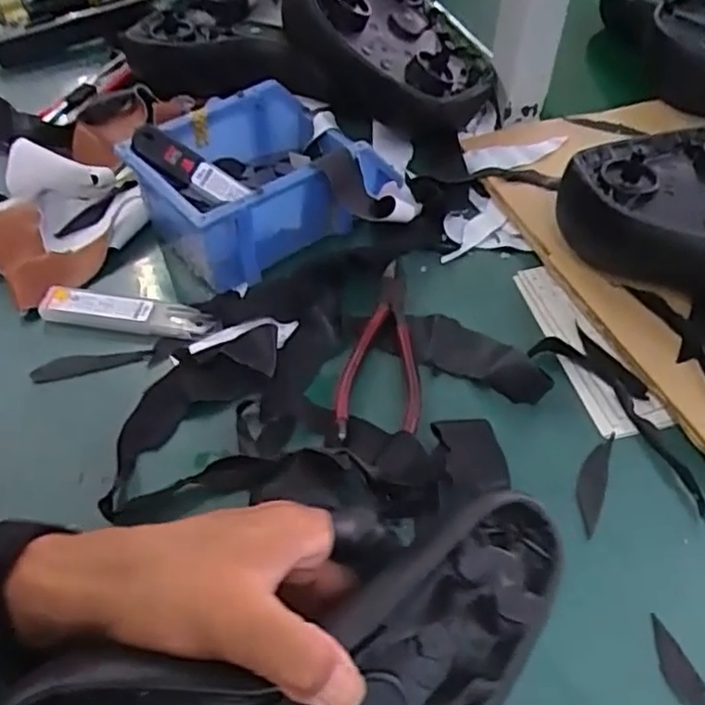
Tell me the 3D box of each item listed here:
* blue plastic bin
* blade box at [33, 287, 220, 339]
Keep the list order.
[{"bbox_3d":[-0.069,-0.136,0.515,0.168,0.074,0.124,-35,59,-24],"label":"blue plastic bin"},{"bbox_3d":[-0.156,-0.027,0.471,0.123,0.014,0.024,7,52,6],"label":"blade box"}]

